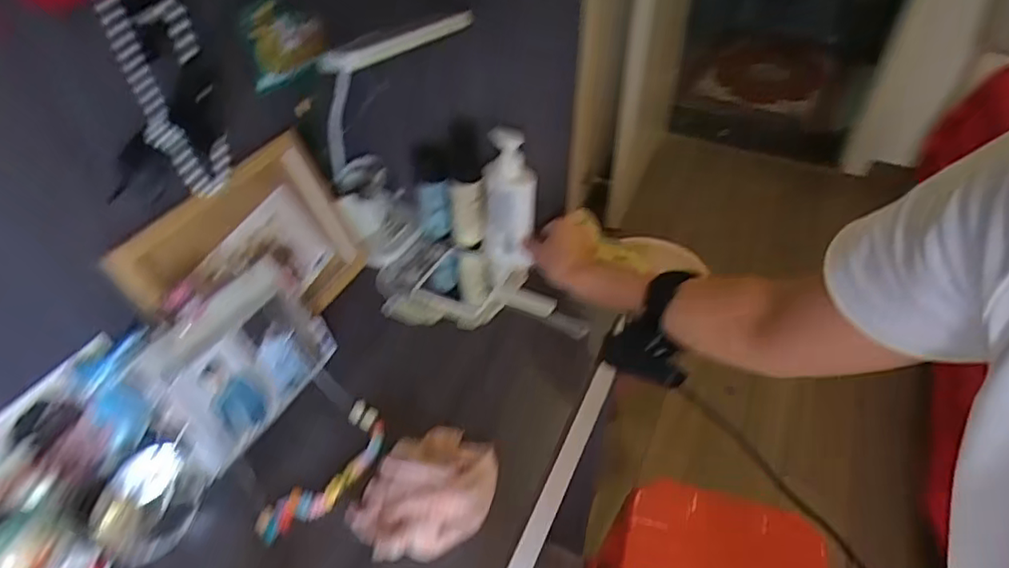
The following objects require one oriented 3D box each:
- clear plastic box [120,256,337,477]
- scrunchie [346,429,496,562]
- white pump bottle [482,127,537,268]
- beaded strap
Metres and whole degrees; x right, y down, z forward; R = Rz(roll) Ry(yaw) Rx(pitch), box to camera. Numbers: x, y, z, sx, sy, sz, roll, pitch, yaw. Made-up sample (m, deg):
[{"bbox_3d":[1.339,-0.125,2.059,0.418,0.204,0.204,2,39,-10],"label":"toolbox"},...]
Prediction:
[{"bbox_3d":[-0.227,0.060,0.525,0.061,0.111,0.160,20,48,20],"label":"clear plastic box"},{"bbox_3d":[-0.063,0.165,0.497,0.101,0.039,0.124,18,47,18],"label":"scrunchie"},{"bbox_3d":[0.005,-0.091,0.674,0.056,0.163,0.033,11,39,14],"label":"white pump bottle"},{"bbox_3d":[-0.152,0.163,0.526,0.049,0.019,0.140,20,48,20],"label":"beaded strap"}]

